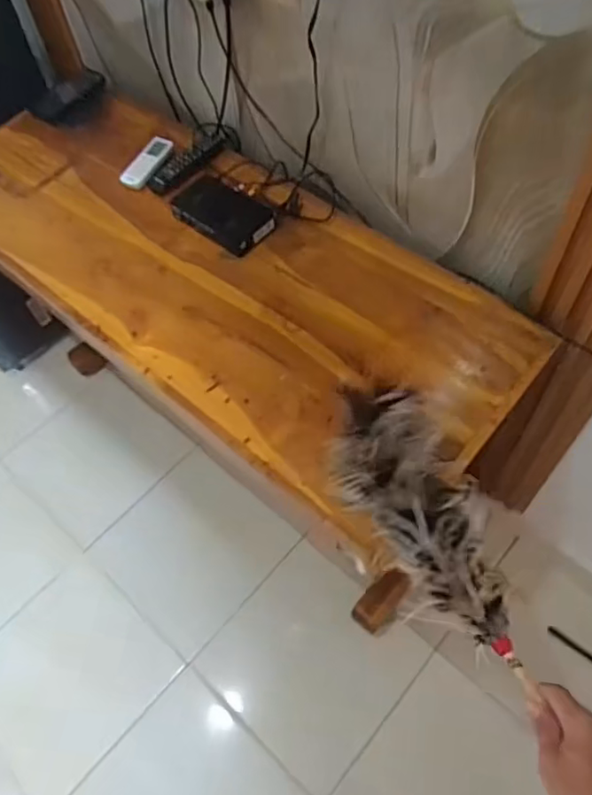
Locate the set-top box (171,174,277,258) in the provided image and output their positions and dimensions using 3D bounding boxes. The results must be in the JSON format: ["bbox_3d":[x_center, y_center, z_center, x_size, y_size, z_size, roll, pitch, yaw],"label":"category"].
[{"bbox_3d":[-0.131,-0.326,1.029,0.190,0.030,0.101,37,67,24],"label":"set-top box"}]

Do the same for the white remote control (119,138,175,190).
[{"bbox_3d":[-0.283,-0.451,1.117,0.058,0.019,0.127,24,63,18],"label":"white remote control"}]

